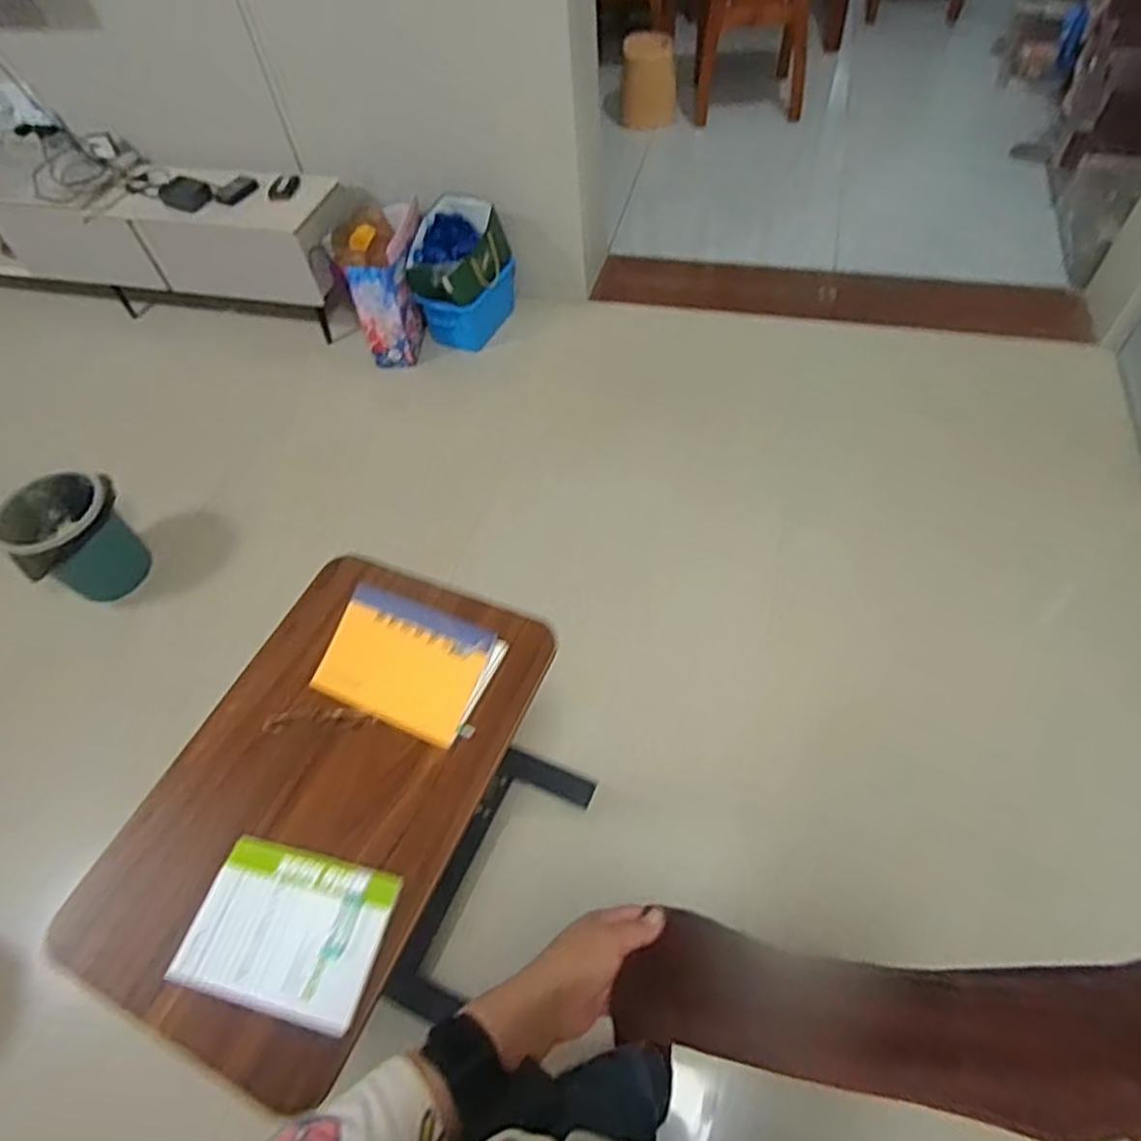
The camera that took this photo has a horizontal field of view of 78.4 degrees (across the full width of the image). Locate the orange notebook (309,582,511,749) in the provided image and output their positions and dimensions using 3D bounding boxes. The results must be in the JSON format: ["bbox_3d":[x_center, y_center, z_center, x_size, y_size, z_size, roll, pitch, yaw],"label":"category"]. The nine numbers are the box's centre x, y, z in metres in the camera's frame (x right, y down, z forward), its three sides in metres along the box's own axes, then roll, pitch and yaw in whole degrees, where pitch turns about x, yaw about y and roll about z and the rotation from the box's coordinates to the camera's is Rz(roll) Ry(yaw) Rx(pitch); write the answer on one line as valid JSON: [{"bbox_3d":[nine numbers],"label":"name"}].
[{"bbox_3d":[-0.202,0.110,0.855,0.206,0.047,0.149,17,59,16],"label":"orange notebook"}]

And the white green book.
[{"bbox_3d":[-0.287,0.364,0.711,0.193,0.011,0.143,9,57,11],"label":"white green book"}]

